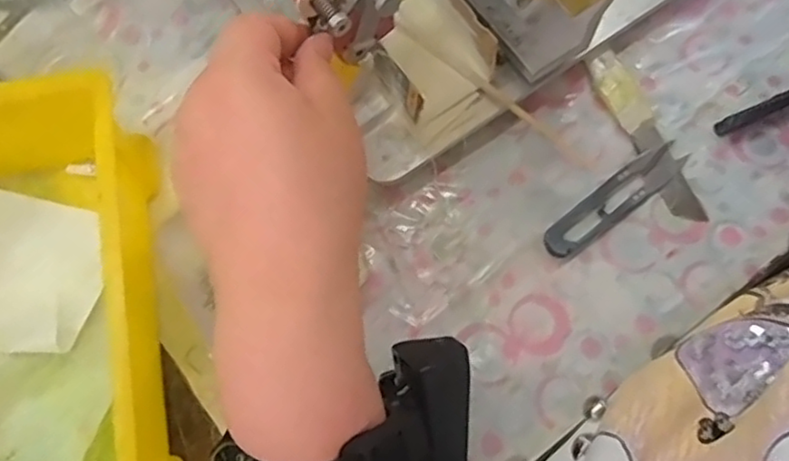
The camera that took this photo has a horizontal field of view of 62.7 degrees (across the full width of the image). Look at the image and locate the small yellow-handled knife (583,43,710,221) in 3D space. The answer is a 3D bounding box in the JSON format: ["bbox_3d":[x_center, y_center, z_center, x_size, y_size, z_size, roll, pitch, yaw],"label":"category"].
[{"bbox_3d":[0.153,-0.059,0.392,0.025,0.009,0.118,-24,80,-6],"label":"small yellow-handled knife"}]

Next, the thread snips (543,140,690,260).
[{"bbox_3d":[0.129,-0.018,0.380,0.101,0.009,0.023,-37,75,-10],"label":"thread snips"}]

